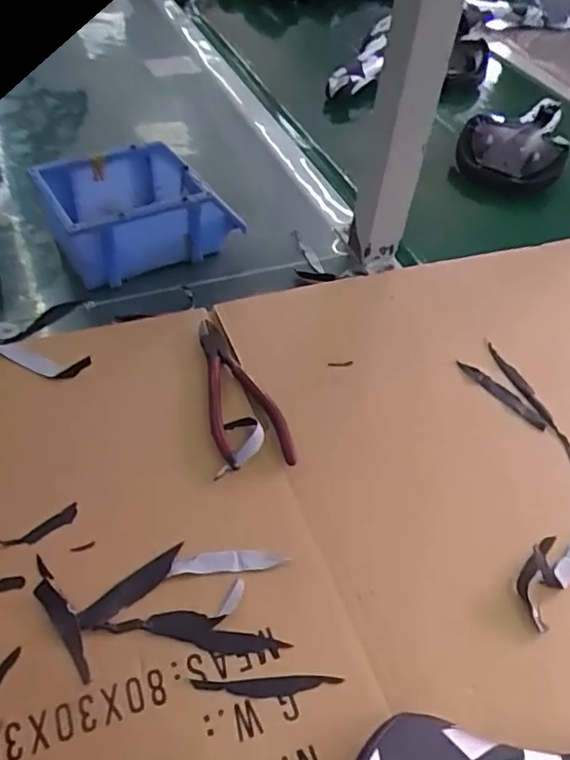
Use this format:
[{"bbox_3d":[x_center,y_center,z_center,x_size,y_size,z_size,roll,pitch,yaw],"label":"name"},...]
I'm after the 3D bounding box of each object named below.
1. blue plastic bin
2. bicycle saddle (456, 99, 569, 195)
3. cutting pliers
[{"bbox_3d":[-0.149,-0.176,0.633,0.177,0.075,0.129,-21,54,-23],"label":"blue plastic bin"},{"bbox_3d":[0.329,-0.332,0.853,0.137,0.056,0.225,27,51,16],"label":"bicycle saddle"},{"bbox_3d":[-0.043,0.009,0.500,0.053,0.018,0.159,-14,52,-18],"label":"cutting pliers"}]

